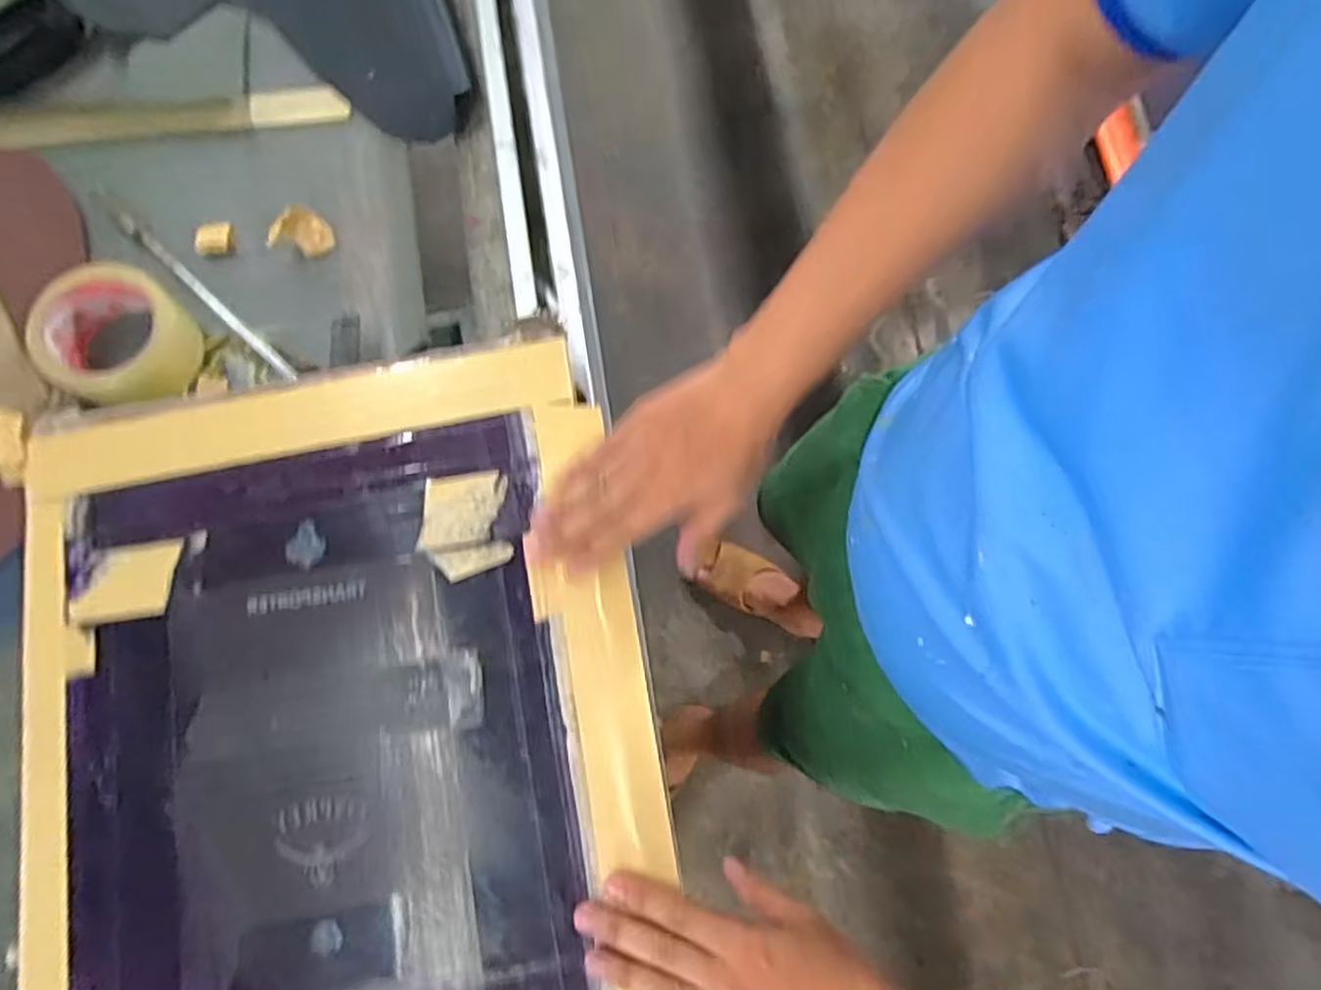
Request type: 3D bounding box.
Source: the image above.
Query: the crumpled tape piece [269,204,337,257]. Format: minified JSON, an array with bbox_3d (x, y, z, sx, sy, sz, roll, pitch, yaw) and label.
[{"bbox_3d":[-0.294,-0.217,0.611,0.041,0.026,0.035,12,76,-2],"label":"crumpled tape piece"}]

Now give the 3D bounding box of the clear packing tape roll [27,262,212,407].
[{"bbox_3d":[-0.409,-0.115,0.558,0.098,0.058,0.098,1,76,-4],"label":"clear packing tape roll"}]

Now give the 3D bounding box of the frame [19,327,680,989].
[{"bbox_3d":[-0.206,0.172,0.474,0.396,0.023,0.531,-10,77,-1],"label":"frame"}]

